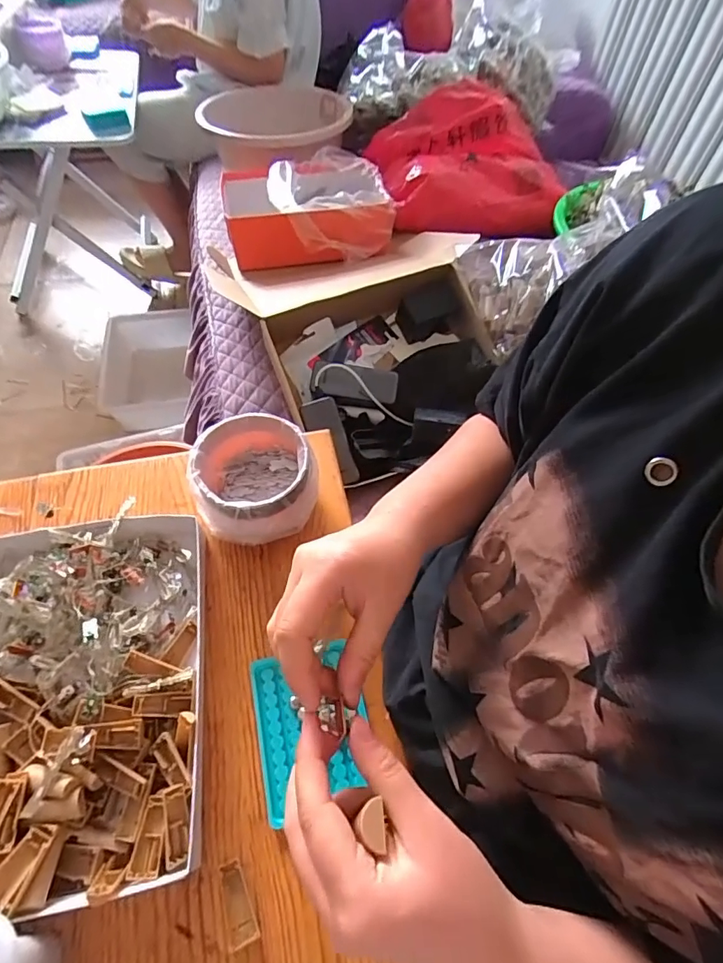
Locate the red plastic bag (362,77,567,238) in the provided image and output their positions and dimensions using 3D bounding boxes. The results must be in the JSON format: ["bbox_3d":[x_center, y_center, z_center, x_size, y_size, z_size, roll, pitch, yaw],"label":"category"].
[{"bbox_3d":[0.221,-0.721,1.039,0.399,0.167,0.354,-7,57,-7],"label":"red plastic bag"}]

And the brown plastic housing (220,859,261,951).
[{"bbox_3d":[-0.093,0.314,0.350,0.021,0.010,0.050,-18,59,-14],"label":"brown plastic housing"}]

